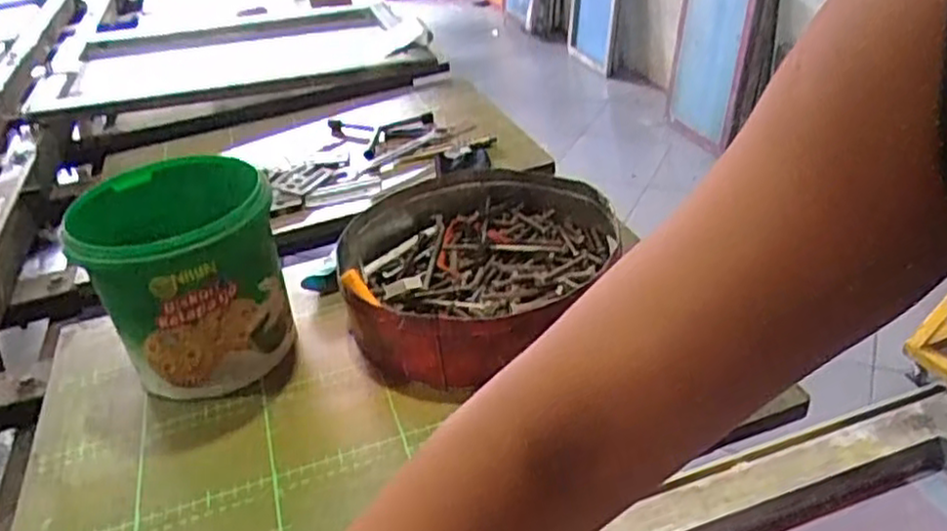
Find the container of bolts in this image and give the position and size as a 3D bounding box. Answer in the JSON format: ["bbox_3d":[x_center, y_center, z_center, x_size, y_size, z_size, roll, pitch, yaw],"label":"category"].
[{"bbox_3d":[0.007,-0.002,0.714,0.278,0.066,0.280,15,39,30],"label":"container of bolts"}]

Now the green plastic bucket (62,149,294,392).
[{"bbox_3d":[-0.257,0.012,0.661,0.167,0.168,0.161,-14,34,-9],"label":"green plastic bucket"}]

